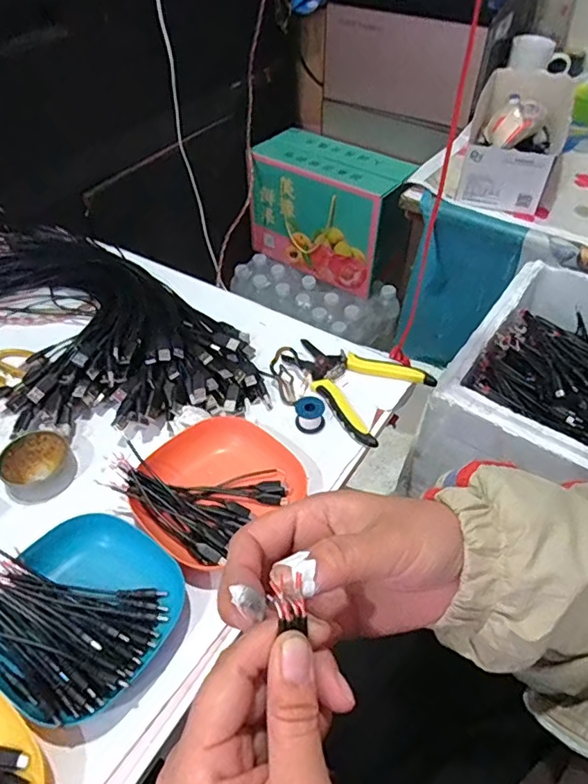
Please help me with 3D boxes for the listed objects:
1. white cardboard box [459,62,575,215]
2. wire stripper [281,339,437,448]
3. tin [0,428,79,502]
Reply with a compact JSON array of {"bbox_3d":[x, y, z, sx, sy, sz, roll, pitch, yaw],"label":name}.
[{"bbox_3d":[0.349,-0.413,0.856,0.141,0.119,0.264,17,51,14],"label":"white cardboard box"},{"bbox_3d":[0.059,-0.015,0.591,0.152,0.021,0.114,34,56,26],"label":"wire stripper"},{"bbox_3d":[-0.243,0.070,0.510,0.062,0.025,0.063,0,48,-1],"label":"tin"}]

